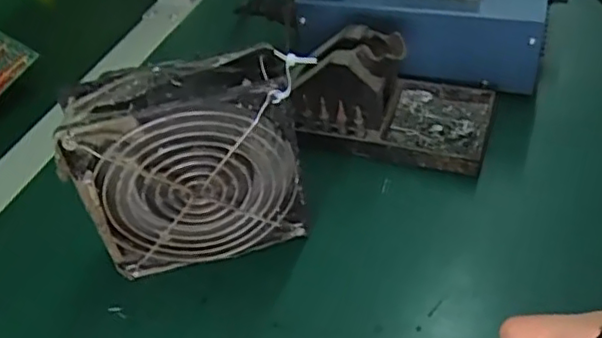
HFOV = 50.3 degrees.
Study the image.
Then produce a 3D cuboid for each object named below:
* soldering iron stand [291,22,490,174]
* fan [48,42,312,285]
[{"bbox_3d":[0.060,-0.053,0.445,0.142,0.072,0.078,9,47,15],"label":"soldering iron stand"},{"bbox_3d":[-0.058,0.000,0.372,0.128,0.122,0.047,-14,45,-6],"label":"fan"}]

